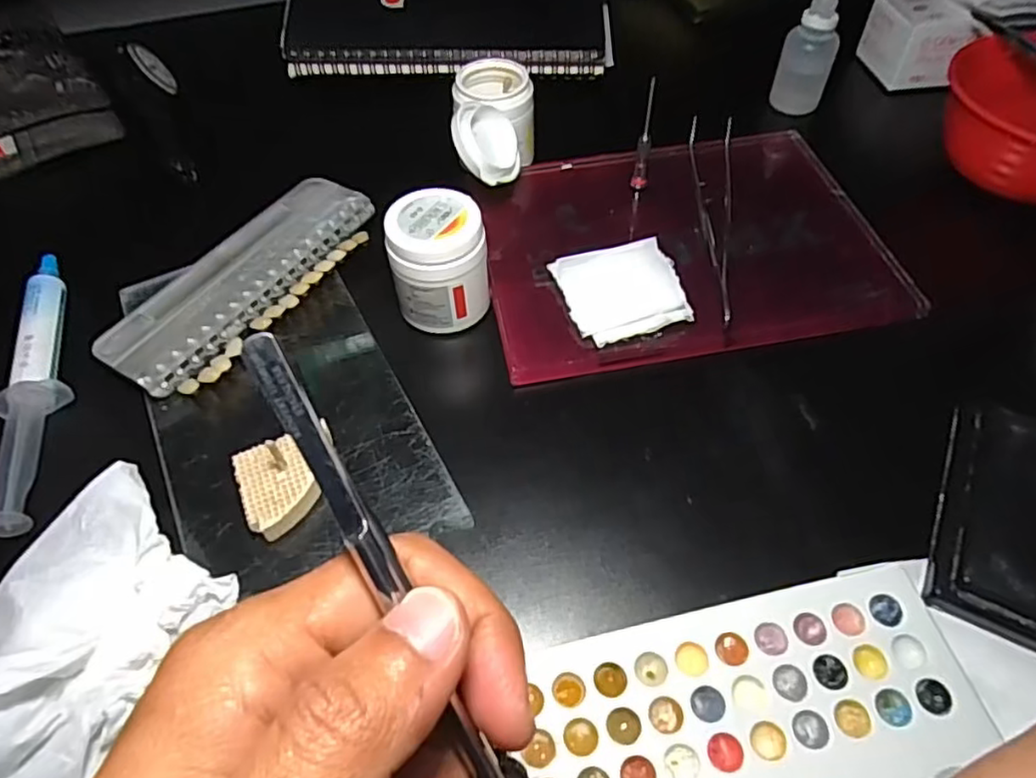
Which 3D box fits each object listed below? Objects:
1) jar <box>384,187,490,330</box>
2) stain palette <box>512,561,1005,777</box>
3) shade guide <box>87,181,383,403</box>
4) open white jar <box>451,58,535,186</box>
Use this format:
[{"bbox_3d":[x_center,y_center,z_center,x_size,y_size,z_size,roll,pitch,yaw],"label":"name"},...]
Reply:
[{"bbox_3d":[-0.036,-0.058,0.302,0.042,0.047,0.041,0,55,0],"label":"jar"},{"bbox_3d":[0.071,0.112,0.198,0.147,0.005,0.092,-11,52,-5],"label":"stain palette"},{"bbox_3d":[-0.131,-0.055,0.327,0.061,0.009,0.146,26,59,18],"label":"shade guide"},{"bbox_3d":[-0.013,-0.135,0.355,0.041,0.051,0.081,3,55,3],"label":"open white jar"}]

